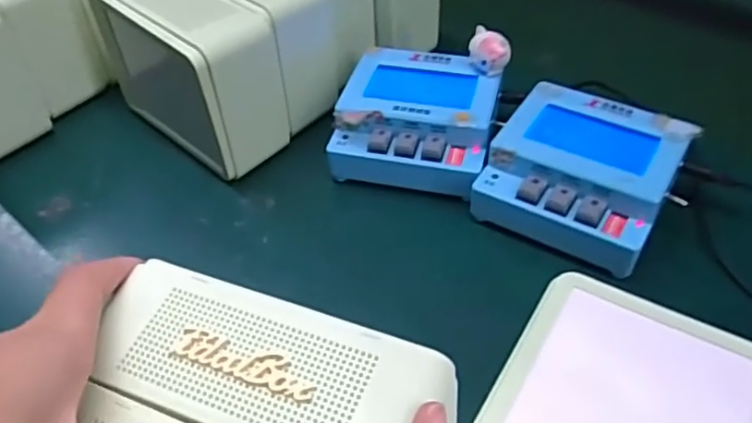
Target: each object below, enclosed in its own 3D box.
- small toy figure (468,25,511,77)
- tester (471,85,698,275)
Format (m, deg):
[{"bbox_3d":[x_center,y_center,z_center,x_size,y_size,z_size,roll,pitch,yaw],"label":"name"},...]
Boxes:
[{"bbox_3d":[0.075,-0.108,0.430,0.021,0.025,0.028,-9,45,-7],"label":"small toy figure"},{"bbox_3d":[0.125,-0.026,0.390,0.102,0.044,0.099,24,50,24],"label":"tester"}]

